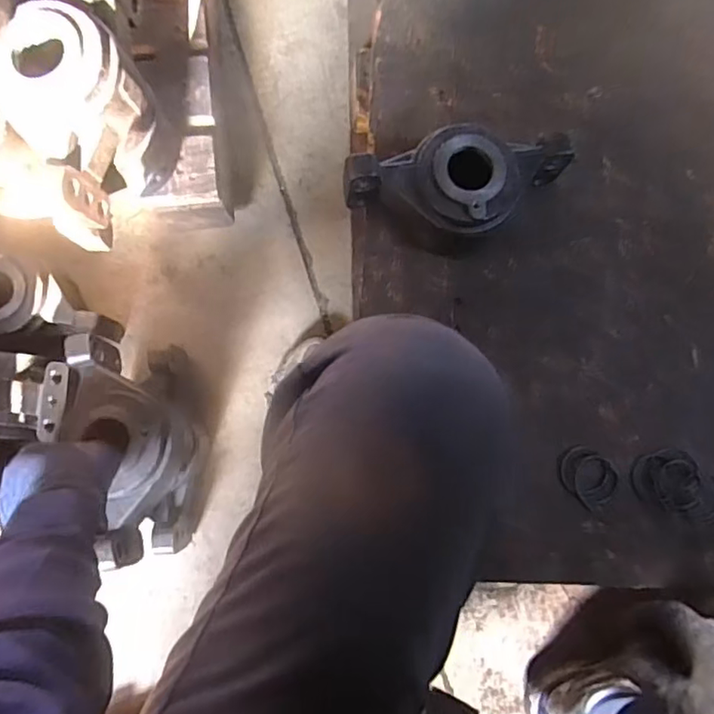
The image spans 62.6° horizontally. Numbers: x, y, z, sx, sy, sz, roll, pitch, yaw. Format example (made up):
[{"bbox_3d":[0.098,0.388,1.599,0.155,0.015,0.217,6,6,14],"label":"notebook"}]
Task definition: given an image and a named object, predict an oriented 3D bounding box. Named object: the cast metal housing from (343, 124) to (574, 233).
[{"bbox_3d":[0.105,-0.168,0.601,0.223,0.096,0.098,-14,83,-4],"label":"cast metal housing"}]

